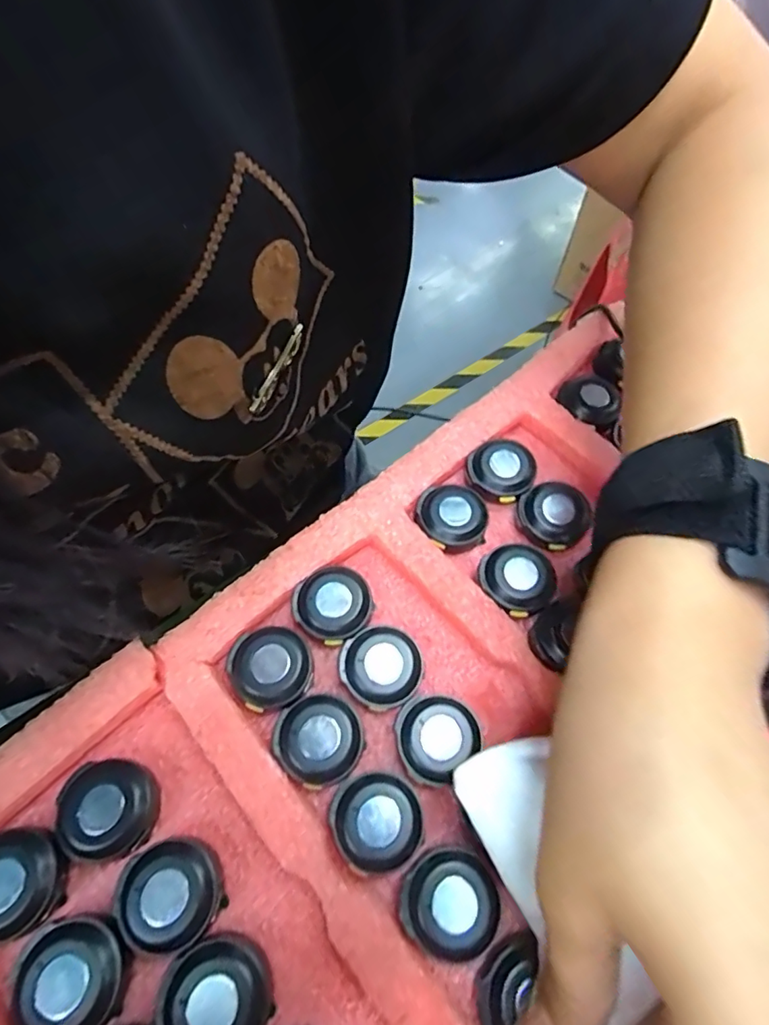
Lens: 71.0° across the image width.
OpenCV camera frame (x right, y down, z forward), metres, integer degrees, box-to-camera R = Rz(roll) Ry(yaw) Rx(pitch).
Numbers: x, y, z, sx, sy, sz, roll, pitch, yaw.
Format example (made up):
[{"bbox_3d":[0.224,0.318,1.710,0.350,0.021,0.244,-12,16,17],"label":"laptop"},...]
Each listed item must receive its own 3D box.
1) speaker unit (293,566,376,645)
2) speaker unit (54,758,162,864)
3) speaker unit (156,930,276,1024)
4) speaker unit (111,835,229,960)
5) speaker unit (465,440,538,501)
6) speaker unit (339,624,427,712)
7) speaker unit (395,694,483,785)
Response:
[{"bbox_3d":[-0.020,0.037,0.211,0.028,0.011,0.028,0,60,-1],"label":"speaker unit"},{"bbox_3d":[-0.090,0.096,0.175,0.029,0.012,0.028,-3,60,-2],"label":"speaker unit"},{"bbox_3d":[-0.048,0.138,0.154,0.030,0.012,0.028,1,62,-3],"label":"speaker unit"},{"bbox_3d":[-0.066,0.117,0.165,0.030,0.012,0.029,0,60,-1],"label":"speaker unit"},{"bbox_3d":[0.052,-0.019,0.243,0.030,0.013,0.028,0,60,-1],"label":"speaker unit"},{"bbox_3d":[-0.001,0.057,0.200,0.027,0.012,0.029,-40,68,-21],"label":"speaker unit"},{"bbox_3d":[0.017,0.079,0.190,0.027,0.013,0.026,0,60,-1],"label":"speaker unit"}]

